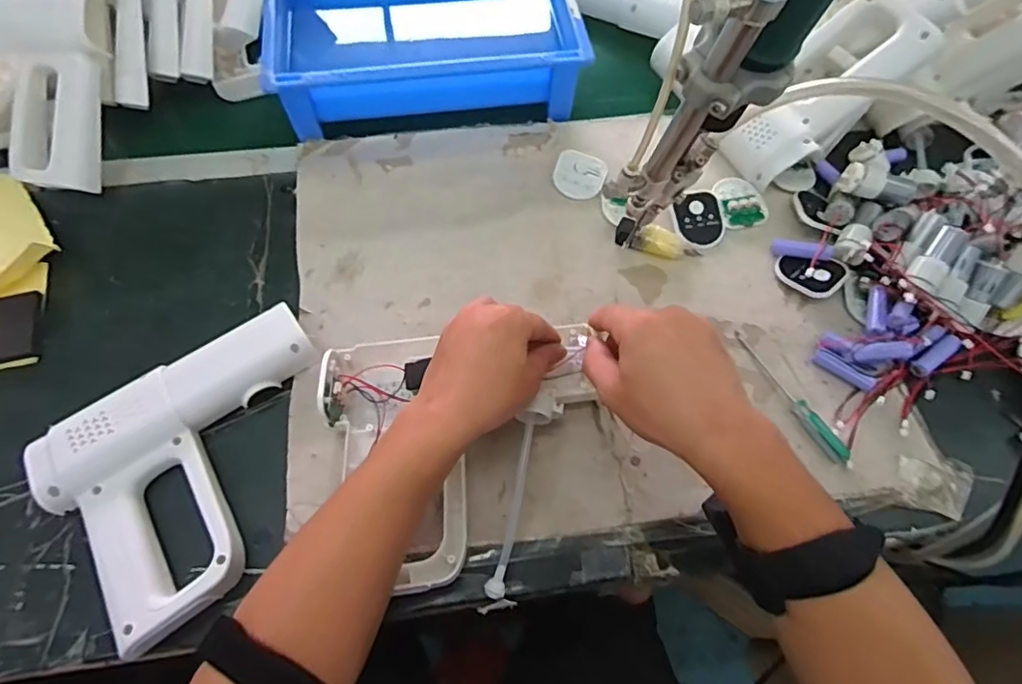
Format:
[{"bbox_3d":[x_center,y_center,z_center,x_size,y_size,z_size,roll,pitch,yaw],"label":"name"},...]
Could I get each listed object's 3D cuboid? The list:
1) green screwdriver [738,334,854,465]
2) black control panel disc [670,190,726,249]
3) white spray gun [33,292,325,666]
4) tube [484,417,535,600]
[{"bbox_3d":[0.226,0.043,0.457,0.013,0.016,0.128,-29,67,-15],"label":"green screwdriver"},{"bbox_3d":[0.180,-0.117,0.534,0.049,0.004,0.058,-16,82,-12],"label":"black control panel disc"},{"bbox_3d":[-0.215,0.087,0.409,0.201,0.036,0.172,-34,69,-17],"label":"white spray gun"},{"bbox_3d":[0.002,0.115,0.396,0.012,0.007,0.122,12,75,4],"label":"tube"}]

